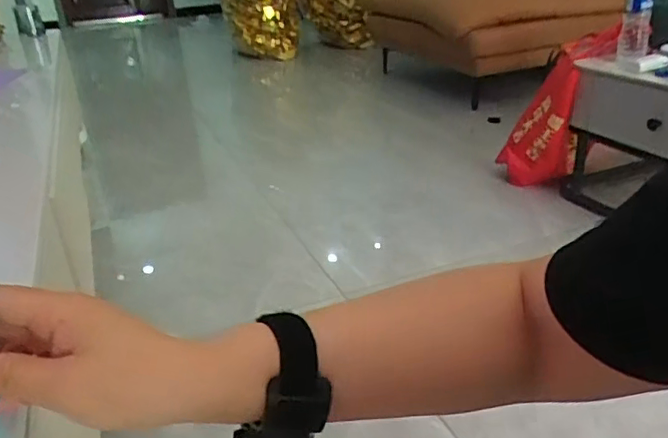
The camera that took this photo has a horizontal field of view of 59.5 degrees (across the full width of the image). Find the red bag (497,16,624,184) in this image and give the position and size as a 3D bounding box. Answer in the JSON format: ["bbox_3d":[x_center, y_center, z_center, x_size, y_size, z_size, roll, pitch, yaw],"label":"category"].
[{"bbox_3d":[0.608,-0.280,1.586,0.181,0.492,0.140,27,37,16],"label":"red bag"}]

